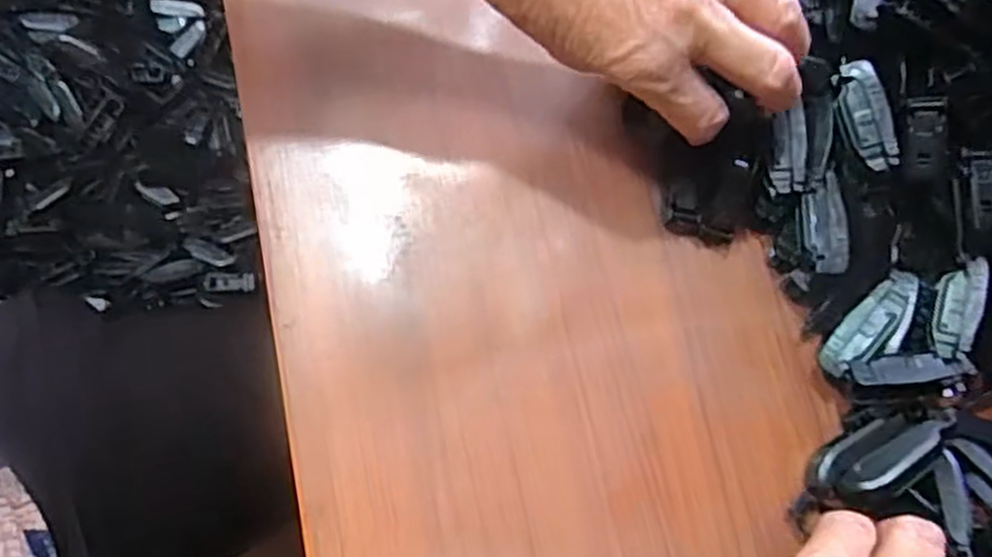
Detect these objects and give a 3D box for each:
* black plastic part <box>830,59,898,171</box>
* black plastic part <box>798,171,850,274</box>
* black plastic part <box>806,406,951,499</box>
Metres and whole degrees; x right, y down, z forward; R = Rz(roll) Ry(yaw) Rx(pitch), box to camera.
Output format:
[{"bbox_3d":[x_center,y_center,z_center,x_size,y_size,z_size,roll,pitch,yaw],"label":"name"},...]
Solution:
[{"bbox_3d":[0.163,-0.071,0.336,0.019,0.009,0.048,-15,79,-8],"label":"black plastic part"},{"bbox_3d":[0.146,-0.023,0.344,0.017,0.015,0.044,-3,77,-5],"label":"black plastic part"},{"bbox_3d":[0.168,0.075,0.332,0.060,0.025,0.023,-27,81,-10],"label":"black plastic part"}]

